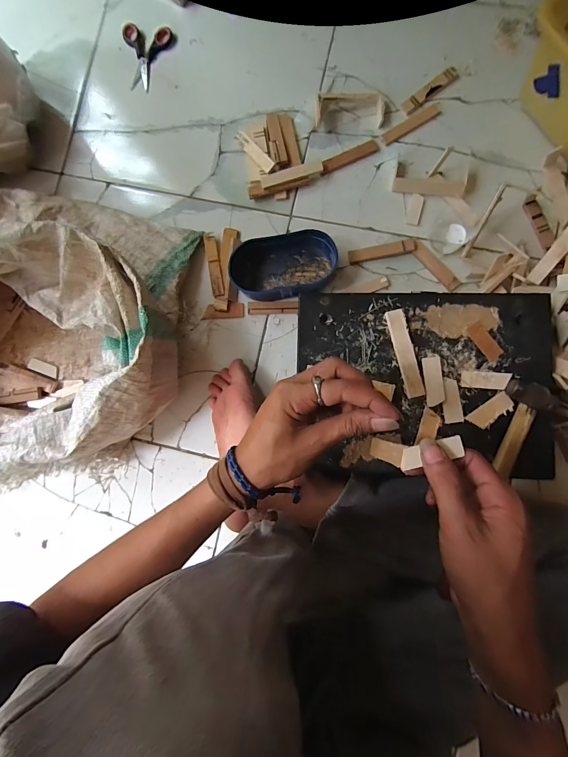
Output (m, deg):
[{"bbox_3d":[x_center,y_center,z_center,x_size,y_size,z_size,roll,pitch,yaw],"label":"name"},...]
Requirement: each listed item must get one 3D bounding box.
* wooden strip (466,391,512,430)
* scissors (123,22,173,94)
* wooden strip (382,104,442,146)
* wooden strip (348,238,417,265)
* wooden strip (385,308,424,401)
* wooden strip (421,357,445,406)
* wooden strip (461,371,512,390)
[{"bbox_3d":[0.224,0.037,0.364,0.049,0.006,0.020,-36,85,1],"label":"wooden strip"},{"bbox_3d":[-0.237,-0.547,0.572,0.081,0.012,0.107,7,87,4],"label":"scissors"},{"bbox_3d":[0.202,-0.402,0.530,0.098,0.004,0.020,-29,85,2],"label":"wooden strip"},{"bbox_3d":[0.149,-0.193,0.509,0.098,0.006,0.020,-9,102,11],"label":"wooden strip"},{"bbox_3d":[0.134,-0.028,0.372,0.019,0.009,0.097,-14,85,3],"label":"wooden strip"},{"bbox_3d":[0.165,0.003,0.369,0.019,0.005,0.053,-4,86,4],"label":"wooden strip"},{"bbox_3d":[0.220,0.002,0.366,0.050,0.004,0.018,4,86,4],"label":"wooden strip"}]

